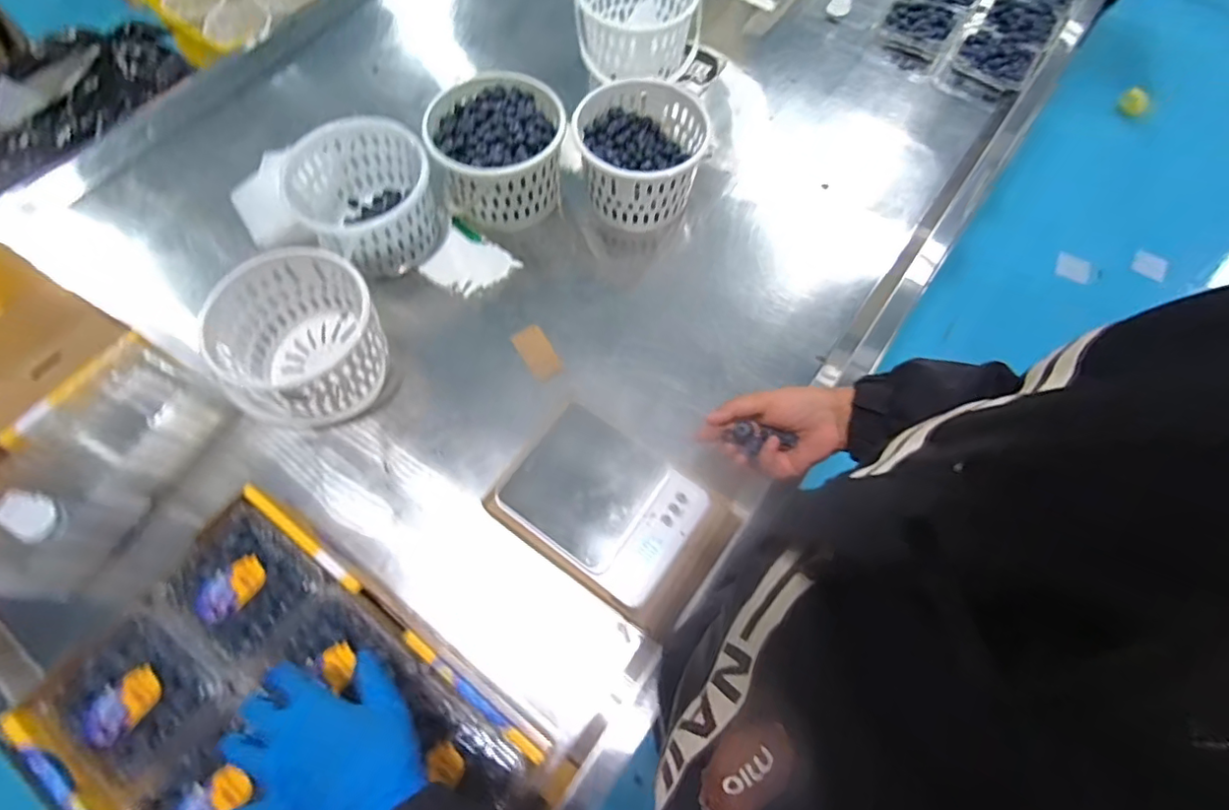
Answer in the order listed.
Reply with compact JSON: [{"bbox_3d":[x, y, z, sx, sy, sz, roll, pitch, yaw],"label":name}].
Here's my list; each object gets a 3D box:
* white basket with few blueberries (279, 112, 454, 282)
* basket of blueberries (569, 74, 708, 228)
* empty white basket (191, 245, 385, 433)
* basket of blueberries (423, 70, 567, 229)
[{"bbox_3d":[-0.318,-0.262,0.741,0.172,0.125,0.175,1,66,-1],"label":"white basket with few blueberries"},{"bbox_3d":[0.037,-0.333,0.766,0.166,0.115,0.176,1,66,-1],"label":"basket of blueberries"},{"bbox_3d":[-0.359,-0.070,0.653,0.182,0.115,0.173,1,66,-1],"label":"empty white basket"},{"bbox_3d":[-0.154,-0.335,0.771,0.178,0.127,0.181,1,66,-1],"label":"basket of blueberries"}]

